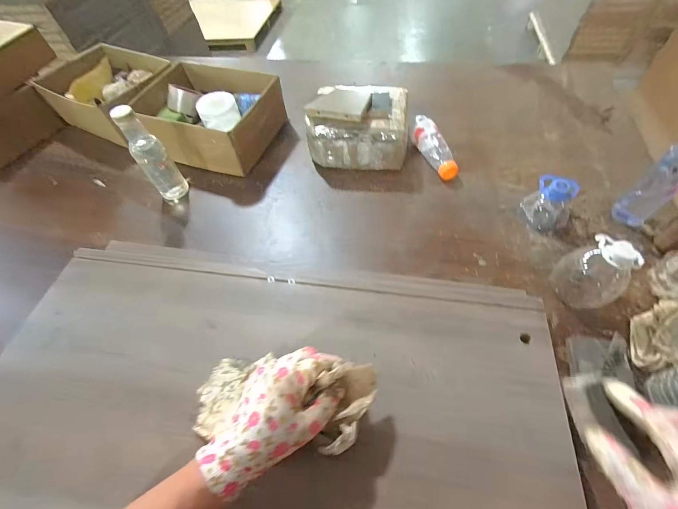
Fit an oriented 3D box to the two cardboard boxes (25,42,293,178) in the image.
[{"bbox_3d":[-0.447,-0.381,0.811,0.543,0.153,0.280,18,59,16],"label":"two cardboard boxes"}]

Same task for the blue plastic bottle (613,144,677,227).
[{"bbox_3d":[0.574,-0.126,0.551,0.051,0.180,0.058,-38,61,-19],"label":"blue plastic bottle"}]

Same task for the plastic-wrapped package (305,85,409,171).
[{"bbox_3d":[0.045,-0.308,0.746,0.234,0.136,0.187,3,56,7],"label":"plastic-wrapped package"}]

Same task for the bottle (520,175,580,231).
[{"bbox_3d":[0.410,-0.103,0.603,0.066,0.081,0.089,-33,59,-17],"label":"bottle"}]

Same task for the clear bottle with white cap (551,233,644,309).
[{"bbox_3d":[0.411,0.025,0.493,0.074,0.113,0.085,-15,56,-5],"label":"clear bottle with white cap"}]

